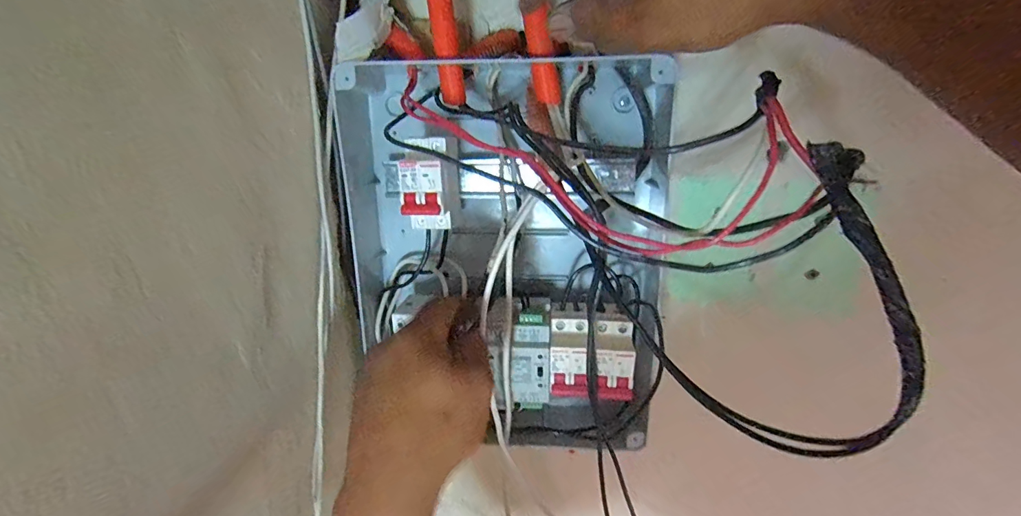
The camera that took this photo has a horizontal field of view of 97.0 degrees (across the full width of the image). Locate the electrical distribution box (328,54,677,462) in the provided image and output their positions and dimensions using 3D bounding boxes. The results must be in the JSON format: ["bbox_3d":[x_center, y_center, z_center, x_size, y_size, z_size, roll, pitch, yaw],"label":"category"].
[{"bbox_3d":[-0.016,0.007,0.423,0.296,0.342,0.101,4,17,9],"label":"electrical distribution box"}]

